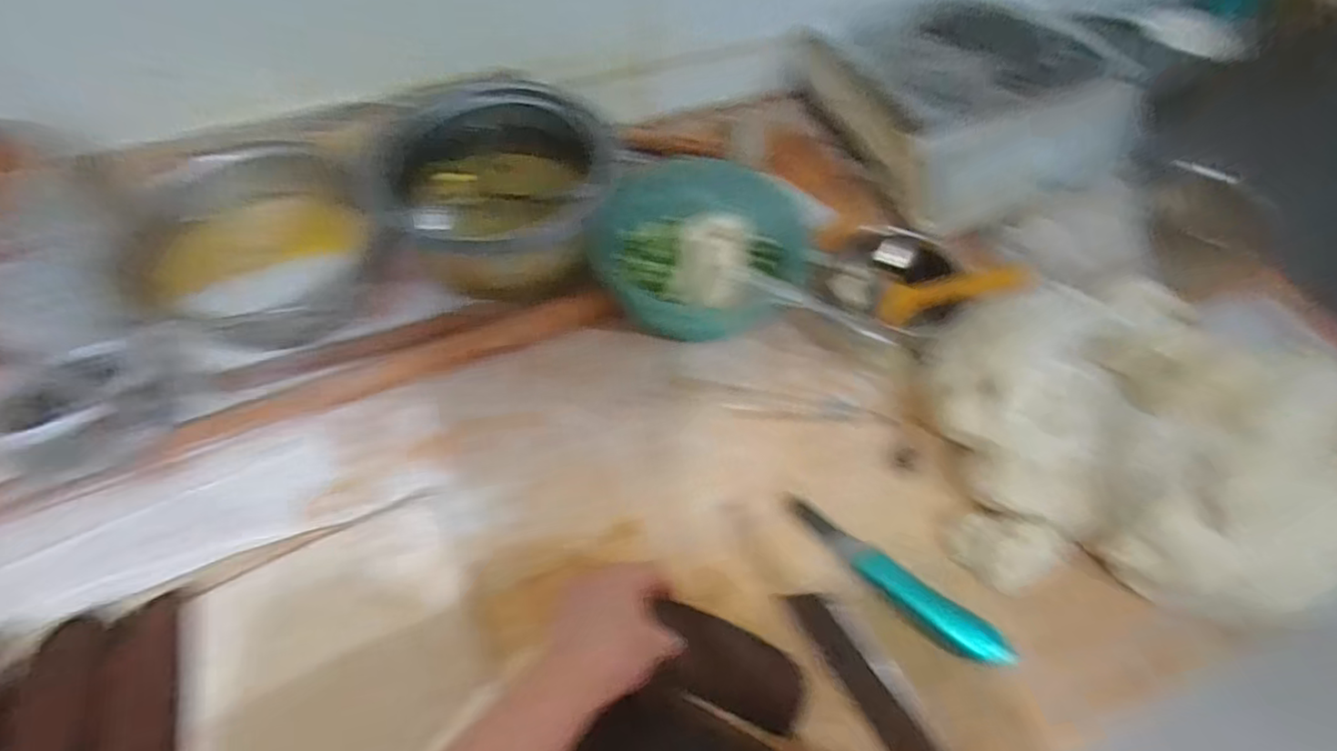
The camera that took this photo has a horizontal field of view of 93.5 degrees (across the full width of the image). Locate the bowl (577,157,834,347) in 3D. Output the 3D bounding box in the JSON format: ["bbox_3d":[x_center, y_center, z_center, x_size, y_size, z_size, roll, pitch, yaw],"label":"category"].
[{"bbox_3d":[0.039,-0.131,0.658,0.210,0.072,0.188,14,59,7],"label":"bowl"}]

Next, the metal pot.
[{"bbox_3d":[-0.179,-0.201,0.670,0.228,0.106,0.198,18,59,9],"label":"metal pot"}]

